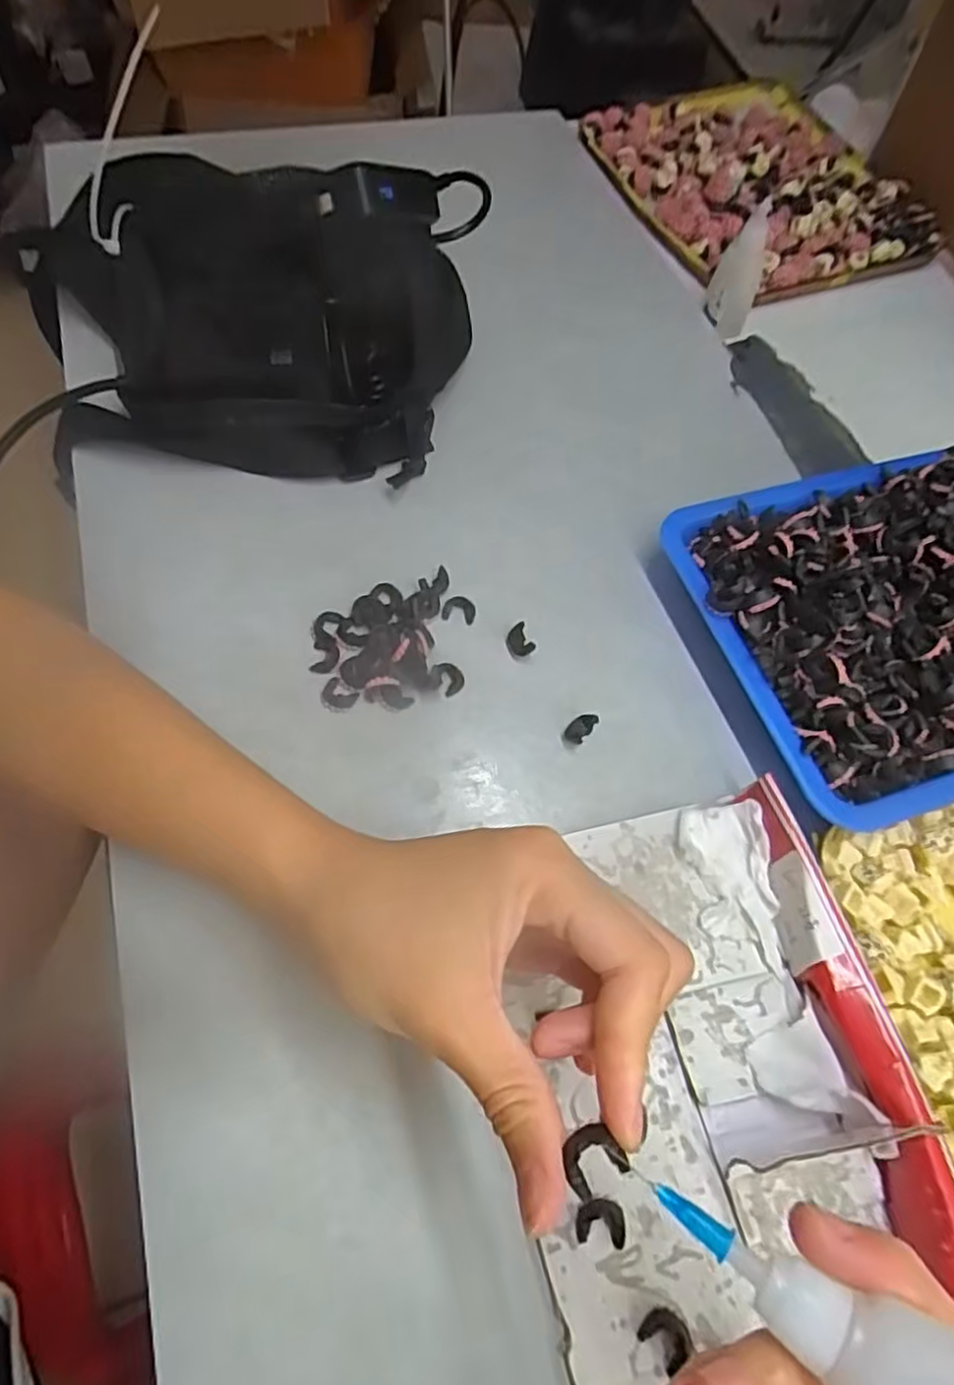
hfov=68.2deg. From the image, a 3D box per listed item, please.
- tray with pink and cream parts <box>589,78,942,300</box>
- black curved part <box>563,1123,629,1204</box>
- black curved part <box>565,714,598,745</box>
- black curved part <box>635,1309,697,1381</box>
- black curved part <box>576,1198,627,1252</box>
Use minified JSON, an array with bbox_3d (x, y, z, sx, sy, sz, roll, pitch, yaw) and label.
[{"bbox_3d":[0.217,-0.396,0.544,0.197,0.026,0.232,-19,64,-15],"label":"tray with pink and cream parts"},{"bbox_3d":[0.027,0.112,0.169,0.014,0.004,0.012,-28,67,-16],"label":"black curved part"},{"bbox_3d":[0.046,0.016,0.316,0.009,0.008,0.014,40,68,17],"label":"black curved part"},{"bbox_3d":[0.059,0.199,0.217,0.016,0.004,0.013,40,68,17],"label":"black curved part"},{"bbox_3d":[0.041,0.173,0.229,0.016,0.004,0.013,11,63,3],"label":"black curved part"}]

